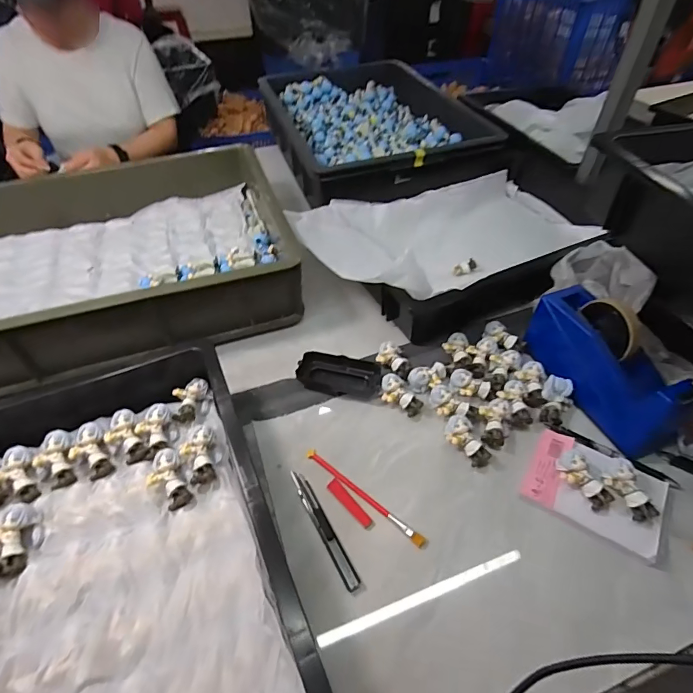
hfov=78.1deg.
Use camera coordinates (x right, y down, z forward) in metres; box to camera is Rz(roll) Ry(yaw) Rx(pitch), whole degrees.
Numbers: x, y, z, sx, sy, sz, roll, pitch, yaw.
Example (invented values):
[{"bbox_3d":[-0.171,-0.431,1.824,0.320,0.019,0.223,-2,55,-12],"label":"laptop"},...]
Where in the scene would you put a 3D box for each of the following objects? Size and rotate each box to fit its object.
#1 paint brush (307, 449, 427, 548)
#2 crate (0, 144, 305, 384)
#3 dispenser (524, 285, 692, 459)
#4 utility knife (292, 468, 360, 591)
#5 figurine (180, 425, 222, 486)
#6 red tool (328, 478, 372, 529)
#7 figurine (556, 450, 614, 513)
[{"bbox_3d":[0.018,0.167,0.481,0.164,0.012,0.012,31,55,27],"label":"paint brush"},{"bbox_3d":[-0.418,-0.154,0.708,0.618,0.115,0.463,-12,48,-10],"label":"crate"},{"bbox_3d":[0.315,0.016,0.523,0.072,0.109,0.198,-16,49,-13],"label":"dispenser"},{"bbox_3d":[-0.025,0.192,0.457,0.015,0.005,0.138,-23,51,-19],"label":"utility knife"},{"bbox_3d":[-0.160,0.119,0.470,0.035,0.030,0.054,-14,48,-12],"label":"figurine"},{"bbox_3d":[0.004,0.174,0.477,0.016,0.004,0.065,-33,55,-26],"label":"red tool"},{"bbox_3d":[0.257,0.146,0.464,0.032,0.023,0.064,-26,64,-17],"label":"figurine"}]

